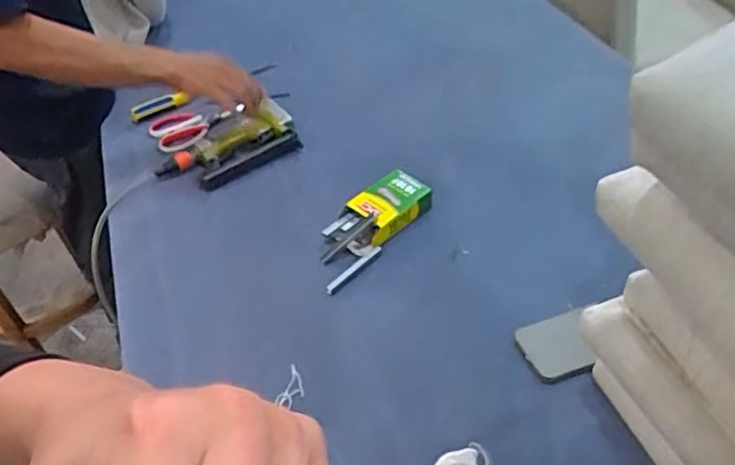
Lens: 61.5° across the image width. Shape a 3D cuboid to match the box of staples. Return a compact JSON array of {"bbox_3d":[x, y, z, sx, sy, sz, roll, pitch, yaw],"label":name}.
[{"bbox_3d":[-0.002,-0.007,0.923,0.094,0.041,0.230,30,67,30],"label":"box of staples"}]

